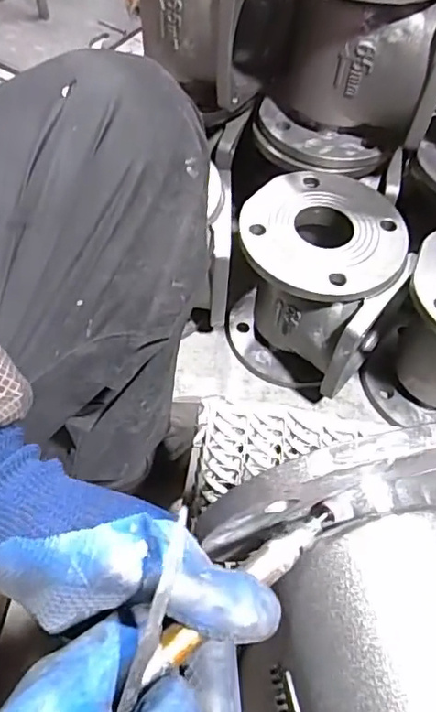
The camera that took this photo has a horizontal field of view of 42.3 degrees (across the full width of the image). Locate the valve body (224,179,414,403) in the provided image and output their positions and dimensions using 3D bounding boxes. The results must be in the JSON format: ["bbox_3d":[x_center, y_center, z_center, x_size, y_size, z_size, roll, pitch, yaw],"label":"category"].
[{"bbox_3d":[0.115,-0.083,0.680,0.178,0.194,0.175,1,58,-2],"label":"valve body"}]

